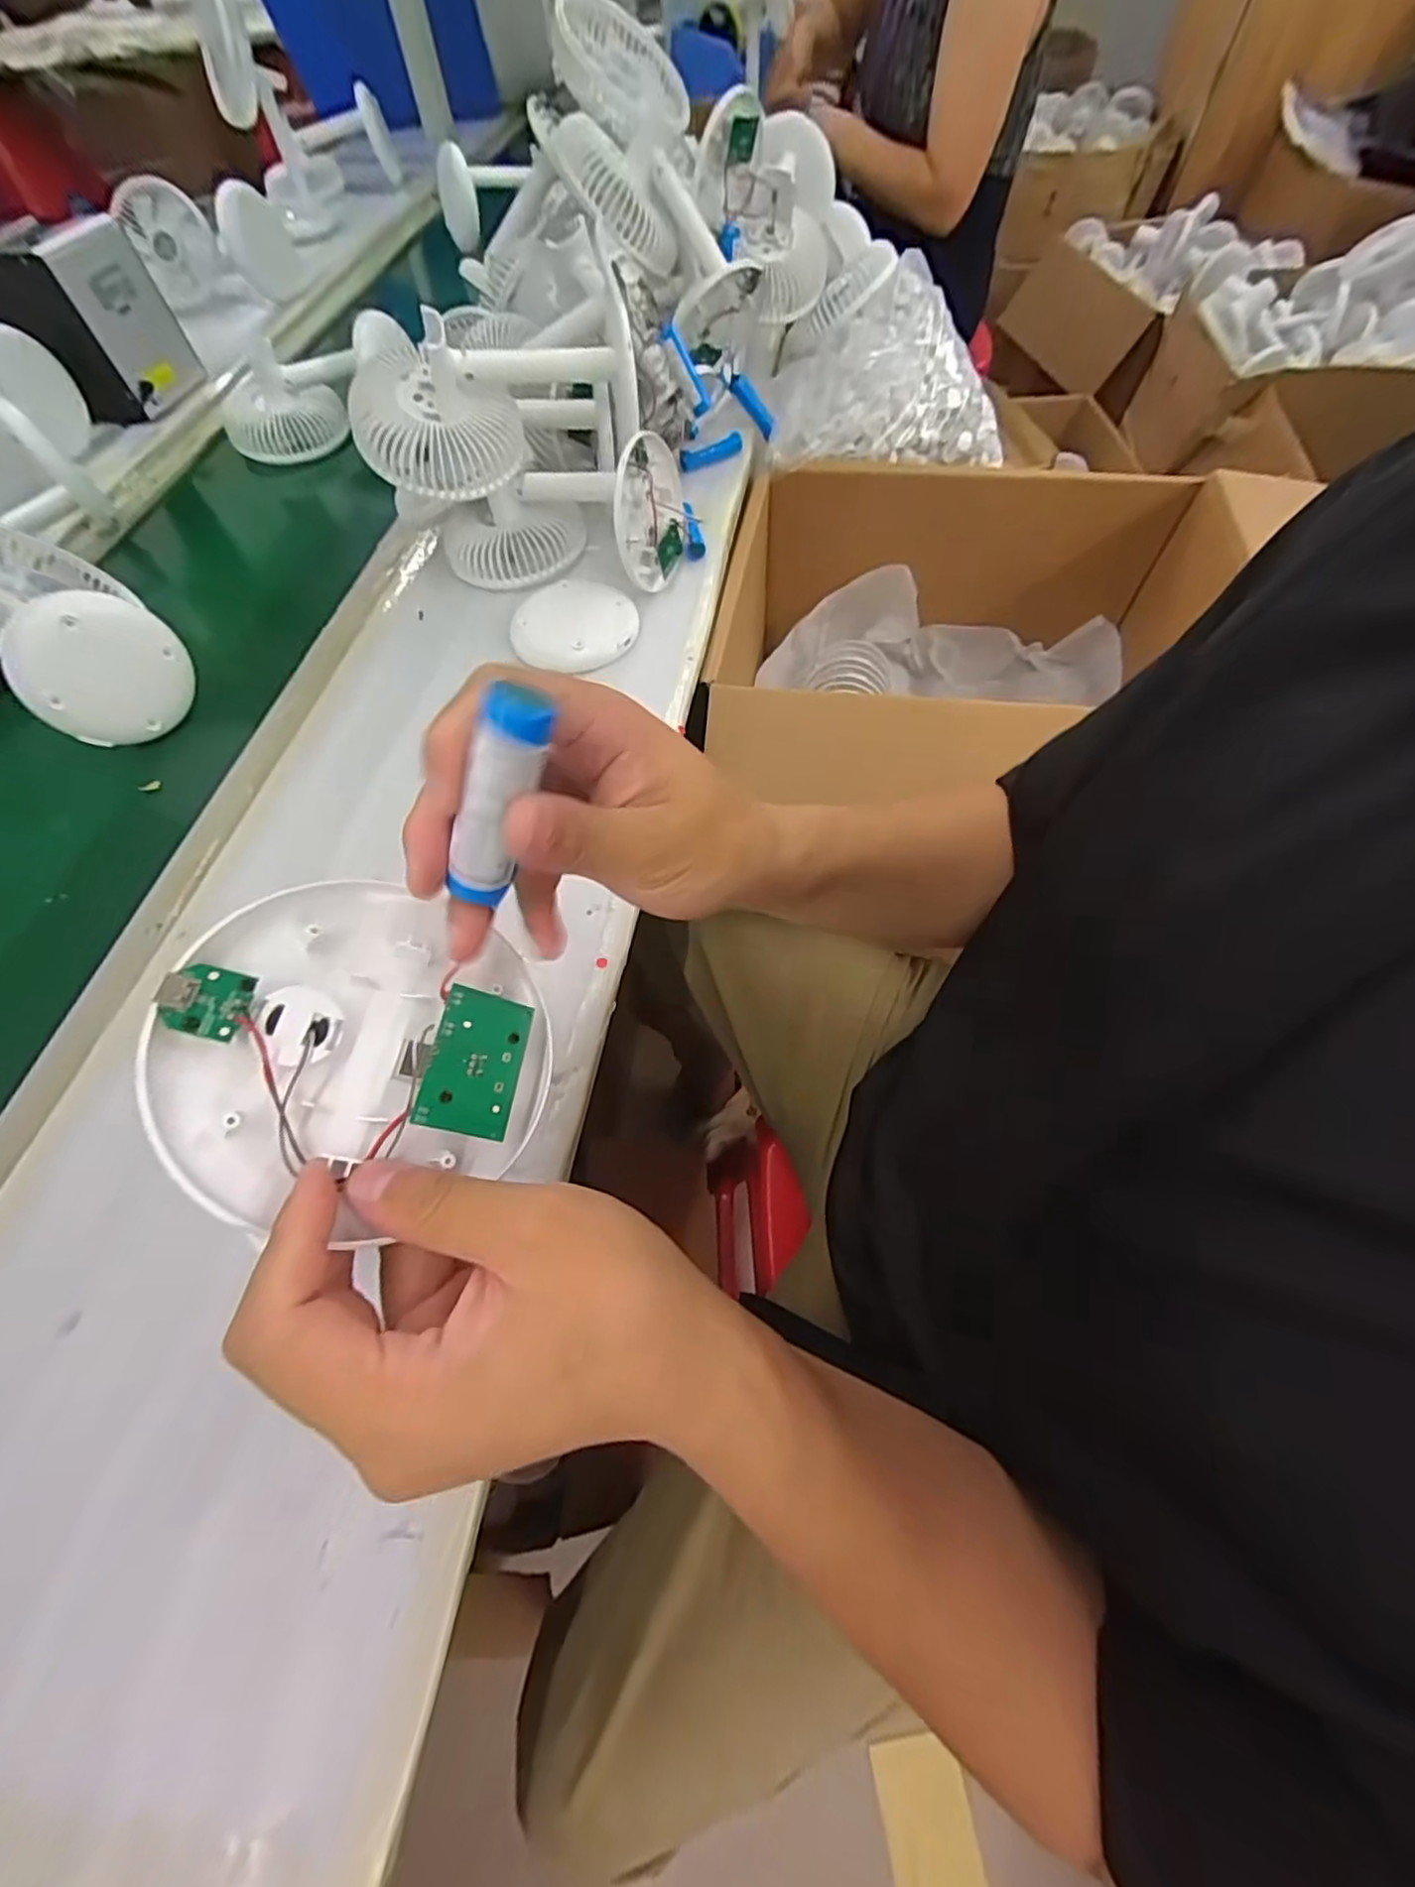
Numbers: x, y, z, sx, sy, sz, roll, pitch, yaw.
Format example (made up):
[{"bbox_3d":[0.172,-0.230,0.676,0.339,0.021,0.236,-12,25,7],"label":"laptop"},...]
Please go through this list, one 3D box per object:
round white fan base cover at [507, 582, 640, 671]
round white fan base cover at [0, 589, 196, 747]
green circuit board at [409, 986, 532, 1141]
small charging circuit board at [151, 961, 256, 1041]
[{"bbox_3d":[-0.112,-0.274,0.555,0.102,0.016,0.097,-1,61,2],"label":"round white fan base cover"},{"bbox_3d":[-0.462,-0.210,0.498,0.024,0.101,0.106,40,70,21],"label":"round white fan base cover"},{"bbox_3d":[-0.074,0.038,0.209,0.029,0.004,0.045,24,58,-29],"label":"green circuit board"},{"bbox_3d":[-0.136,0.015,0.176,0.021,0.004,0.019,28,55,-29],"label":"small charging circuit board"}]

